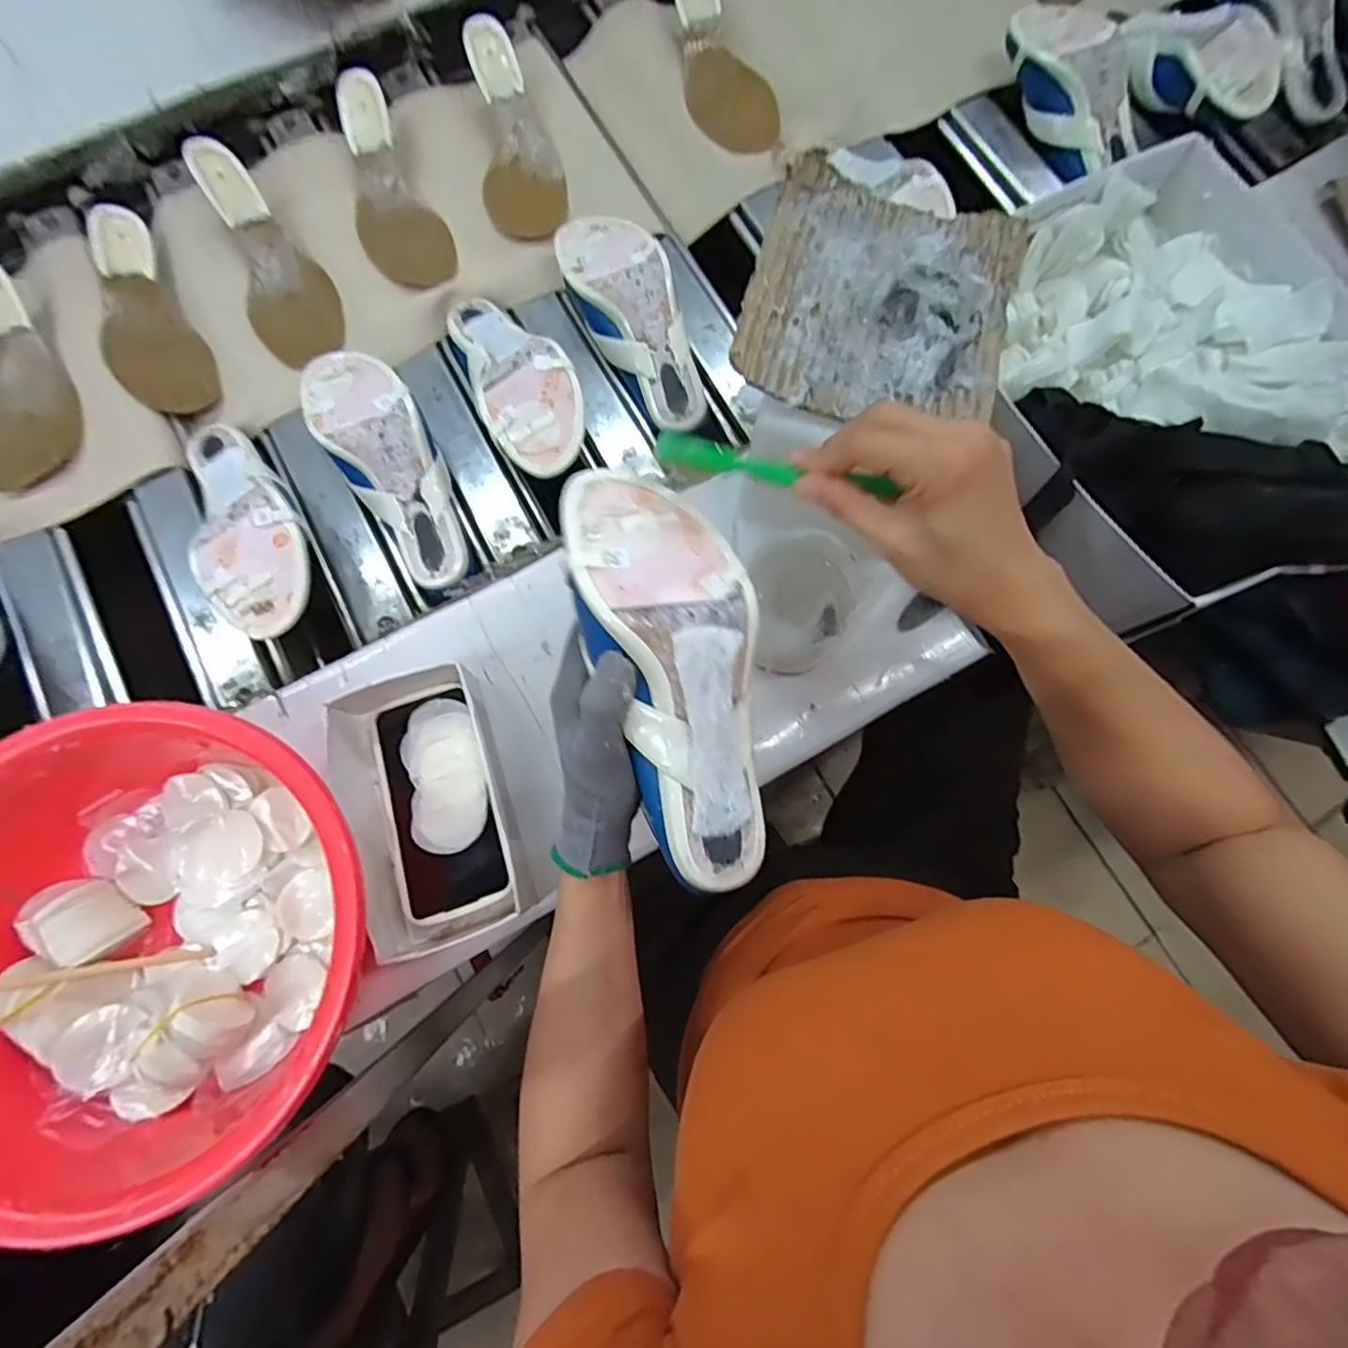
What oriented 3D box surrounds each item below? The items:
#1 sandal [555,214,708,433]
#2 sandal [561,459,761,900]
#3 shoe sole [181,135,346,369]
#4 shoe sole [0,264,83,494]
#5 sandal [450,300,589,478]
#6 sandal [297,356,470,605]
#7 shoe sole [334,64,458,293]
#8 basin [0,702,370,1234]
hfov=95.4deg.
[{"bbox_3d":[-0.035,-0.333,0.573,0.084,0.052,0.232,-28,90,-6],"label":"sandal"},{"bbox_3d":[0.004,-0.004,0.318,0.084,0.038,0.222,-15,89,-2],"label":"sandal"},{"bbox_3d":[-0.402,-0.415,0.608,0.080,0.028,0.226,-26,93,-5],"label":"shoe sole"},{"bbox_3d":[-0.622,-0.284,0.579,0.069,0.034,0.223,-15,90,-2],"label":"shoe sole"},{"bbox_3d":[-0.146,-0.271,0.558,0.088,0.062,0.228,-27,79,-7],"label":"sandal"},{"bbox_3d":[-0.244,-0.179,0.537,0.084,0.049,0.228,-29,95,-6],"label":"sandal"},{"bbox_3d":[-0.293,-0.496,0.626,0.082,0.021,0.223,-21,90,-4],"label":"shoe sole"},{"bbox_3d":[-0.323,0.167,0.393,0.271,0.108,0.265,0,77,-1],"label":"basin"}]

